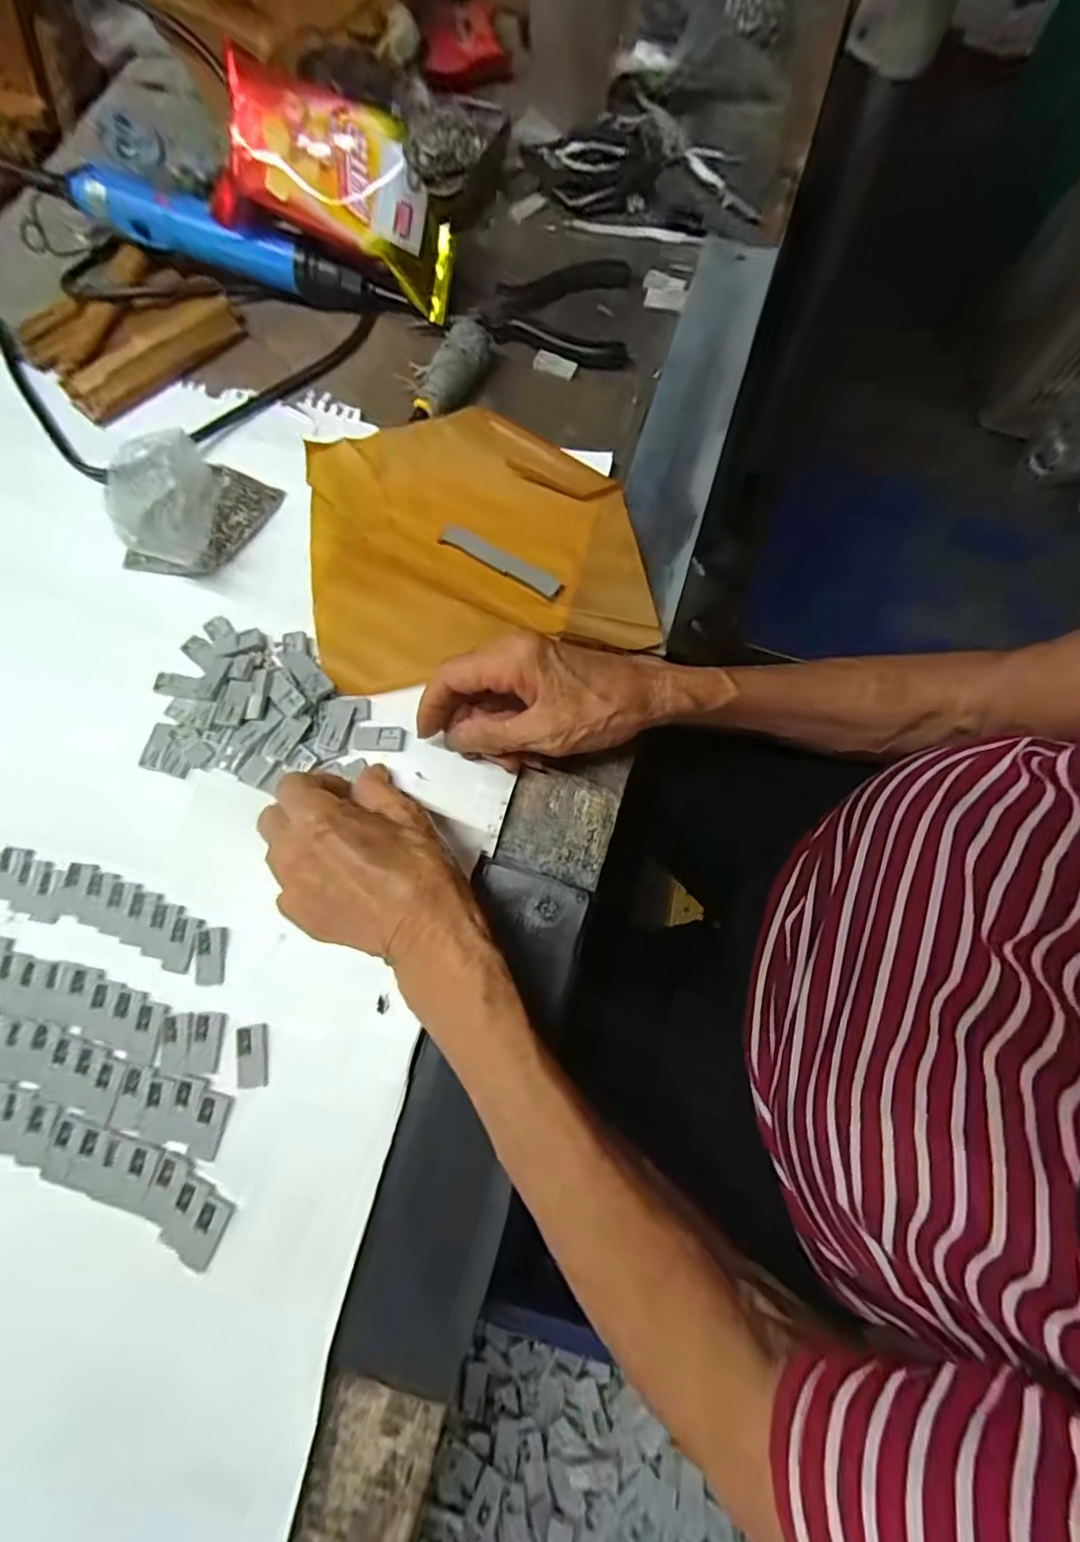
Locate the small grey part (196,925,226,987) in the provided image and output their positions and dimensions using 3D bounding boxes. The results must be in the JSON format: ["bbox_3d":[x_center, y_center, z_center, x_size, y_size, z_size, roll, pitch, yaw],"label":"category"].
[{"bbox_3d":[-0.170,0.095,0.288,0.014,0.004,0.028,-6,74,0],"label":"small grey part"}]

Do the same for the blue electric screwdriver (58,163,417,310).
[{"bbox_3d":[-0.216,-0.365,0.392,0.234,0.041,0.031,20,76,7],"label":"blue electric screwdriver"}]

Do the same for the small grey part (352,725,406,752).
[{"bbox_3d":[-0.090,-0.019,0.312,0.029,0.004,0.014,6,74,3],"label":"small grey part"}]

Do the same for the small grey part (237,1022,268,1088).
[{"bbox_3d":[-0.141,0.139,0.274,0.014,0.004,0.028,-12,74,-2],"label":"small grey part"}]

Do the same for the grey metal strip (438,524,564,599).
[{"bbox_3d":[-0.024,-0.129,0.344,0.084,0.005,0.013,30,87,11],"label":"grey metal strip"}]

